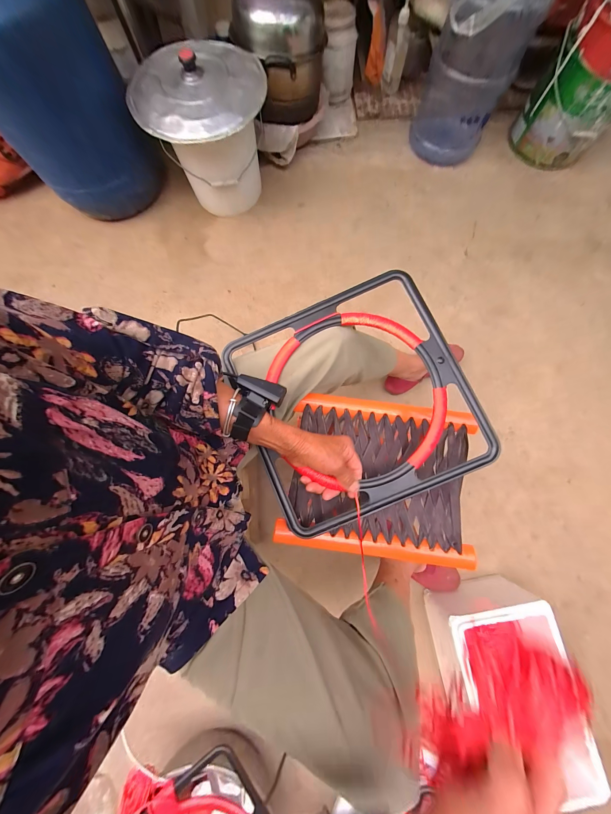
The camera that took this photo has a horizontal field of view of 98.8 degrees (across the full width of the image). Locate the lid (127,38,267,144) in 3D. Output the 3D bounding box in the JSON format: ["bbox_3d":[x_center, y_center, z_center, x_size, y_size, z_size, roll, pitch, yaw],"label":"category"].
[{"bbox_3d":[-0.269,-0.837,0.670,0.326,0.038,0.331,0,83,0],"label":"lid"}]

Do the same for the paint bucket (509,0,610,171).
[{"bbox_3d":[0.858,-0.989,0.777,0.251,0.299,0.282,35,84,4],"label":"paint bucket"}]

